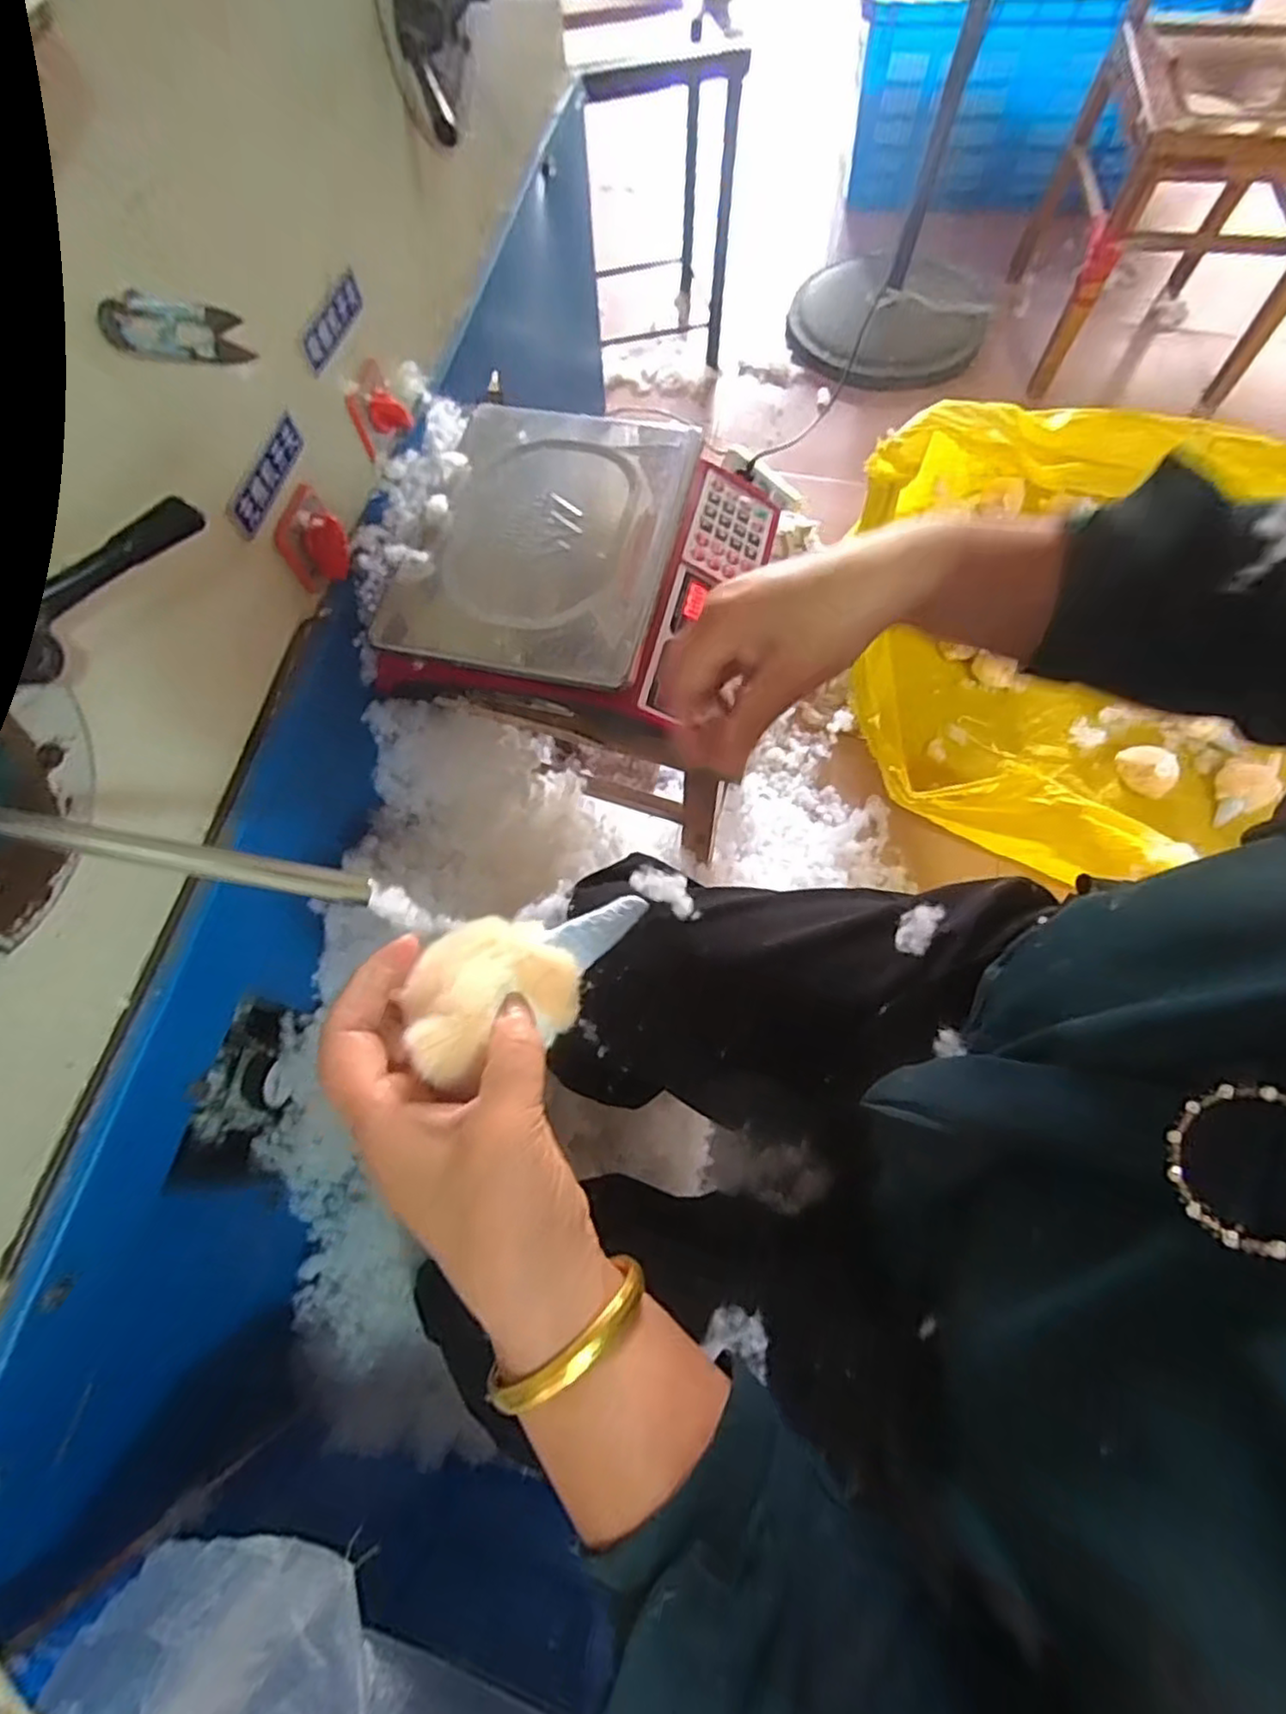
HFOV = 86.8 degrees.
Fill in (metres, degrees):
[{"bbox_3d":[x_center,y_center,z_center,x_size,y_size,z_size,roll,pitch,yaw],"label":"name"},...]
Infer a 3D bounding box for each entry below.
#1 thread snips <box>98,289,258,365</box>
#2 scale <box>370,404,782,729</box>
[{"bbox_3d":[-0.269,-0.308,0.398,0.013,0.028,0.107,11,35,6],"label":"thread snips"},{"bbox_3d":[-0.052,-0.268,0.630,0.302,0.102,0.315,16,70,8],"label":"scale"}]

